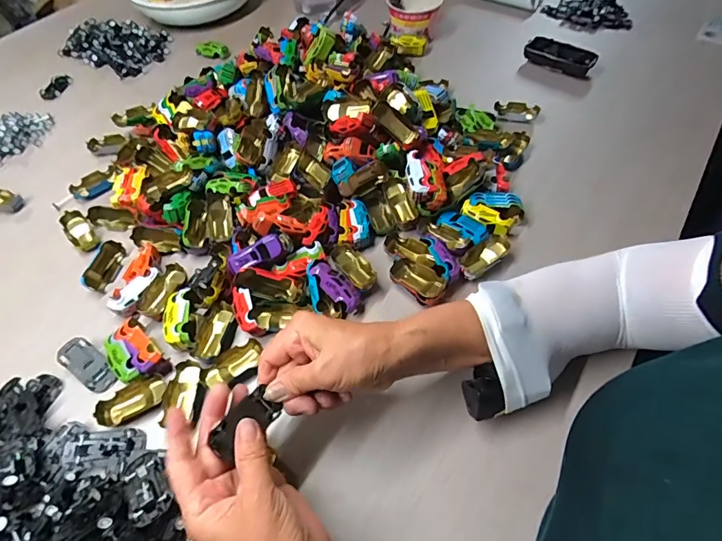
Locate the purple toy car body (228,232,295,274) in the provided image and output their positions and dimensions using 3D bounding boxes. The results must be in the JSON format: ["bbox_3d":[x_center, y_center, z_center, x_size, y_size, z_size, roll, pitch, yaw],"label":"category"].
[{"bbox_3d":[-0.109,-0.022,0.464,0.072,0.014,0.024,-24,56,-14],"label":"purple toy car body"}]

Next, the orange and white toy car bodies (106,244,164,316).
[{"bbox_3d":[-0.247,0.009,0.483,0.032,0.022,0.089,11,55,10],"label":"orange and white toy car bodies"}]

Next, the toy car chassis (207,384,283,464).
[{"bbox_3d":[-0.090,0.116,0.332,0.027,0.014,0.055,53,43,4],"label":"toy car chassis"}]

